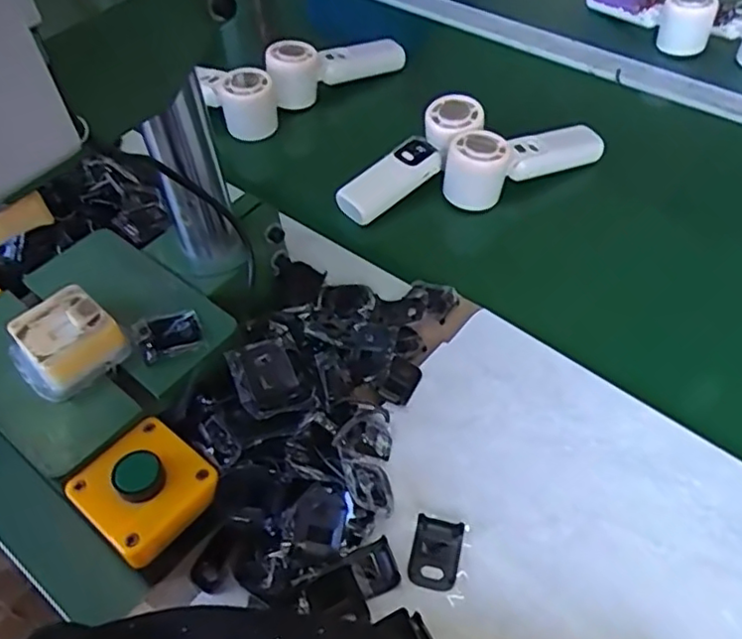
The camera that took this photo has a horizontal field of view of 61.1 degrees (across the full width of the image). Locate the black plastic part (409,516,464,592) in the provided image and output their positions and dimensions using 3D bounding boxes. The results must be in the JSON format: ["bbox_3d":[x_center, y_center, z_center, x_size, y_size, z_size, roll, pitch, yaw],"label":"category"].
[{"bbox_3d":[0.040,0.145,0.391,0.030,0.010,0.040,9,53,10],"label":"black plastic part"}]

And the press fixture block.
[{"bbox_3d":[-0.209,0.017,0.429,0.059,0.032,0.065,36,62,27],"label":"press fixture block"}]

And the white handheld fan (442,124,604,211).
[{"bbox_3d":[0.149,-0.159,0.609,0.167,0.058,0.044,-20,54,-12],"label":"white handheld fan"}]

